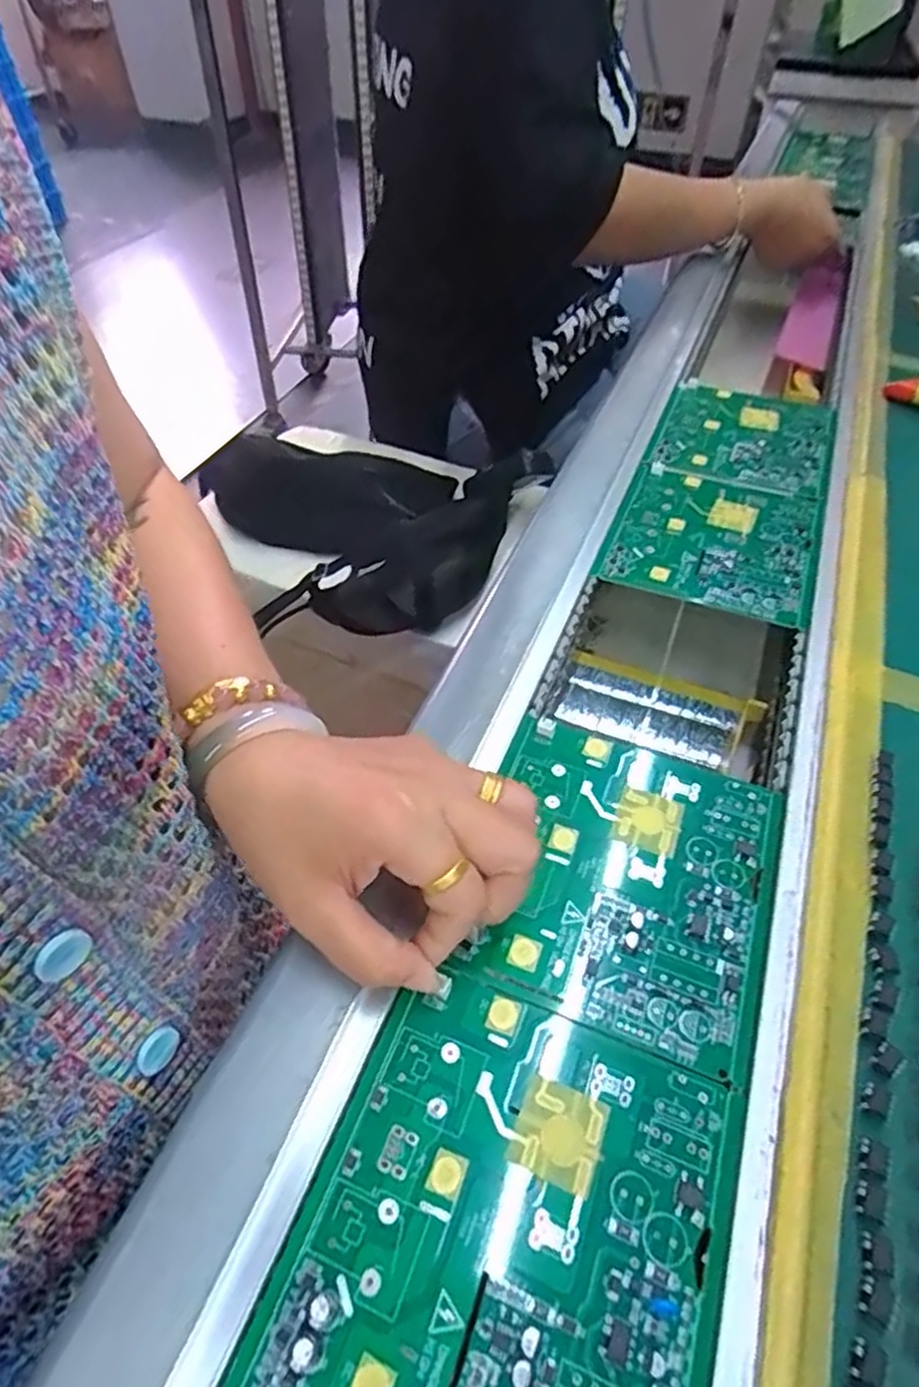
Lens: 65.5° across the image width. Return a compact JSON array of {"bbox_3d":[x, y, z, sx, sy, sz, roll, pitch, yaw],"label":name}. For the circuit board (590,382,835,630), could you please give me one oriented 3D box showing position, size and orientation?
[{"bbox_3d":[0.185,-0.146,0.496,0.123,0.009,0.253,18,52,14],"label":"circuit board"}]

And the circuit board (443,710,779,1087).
[{"bbox_3d":[0.067,0.074,0.303,0.117,0.005,0.129,18,52,14],"label":"circuit board"}]

